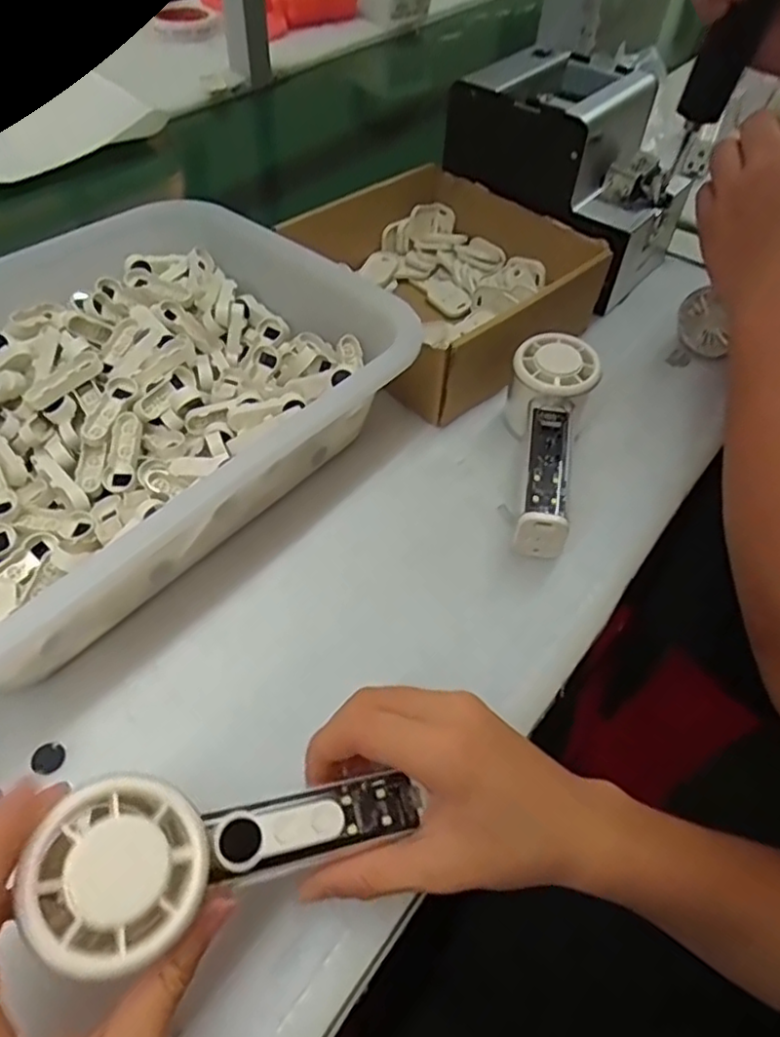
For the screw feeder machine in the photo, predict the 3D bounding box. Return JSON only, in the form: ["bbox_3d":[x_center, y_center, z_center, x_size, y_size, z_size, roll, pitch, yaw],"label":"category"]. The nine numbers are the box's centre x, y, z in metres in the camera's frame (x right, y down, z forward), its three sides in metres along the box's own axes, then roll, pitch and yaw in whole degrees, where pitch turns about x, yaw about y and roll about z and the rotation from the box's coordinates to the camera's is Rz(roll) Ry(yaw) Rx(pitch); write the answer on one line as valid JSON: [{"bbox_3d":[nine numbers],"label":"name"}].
[{"bbox_3d":[0.155,-0.297,0.565,0.144,0.132,0.188,-37,62,-28],"label":"screw feeder machine"}]

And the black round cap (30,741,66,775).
[{"bbox_3d":[-0.166,0.115,0.317,0.015,0.004,0.016,1,53,-2],"label":"black round cap"}]

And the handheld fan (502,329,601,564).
[{"bbox_3d":[0.097,-0.050,0.424,0.052,0.060,0.148,14,52,8],"label":"handheld fan"}]

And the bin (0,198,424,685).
[{"bbox_3d":[-0.194,-0.076,0.415,0.278,0.081,0.349,37,58,24],"label":"bin"}]

